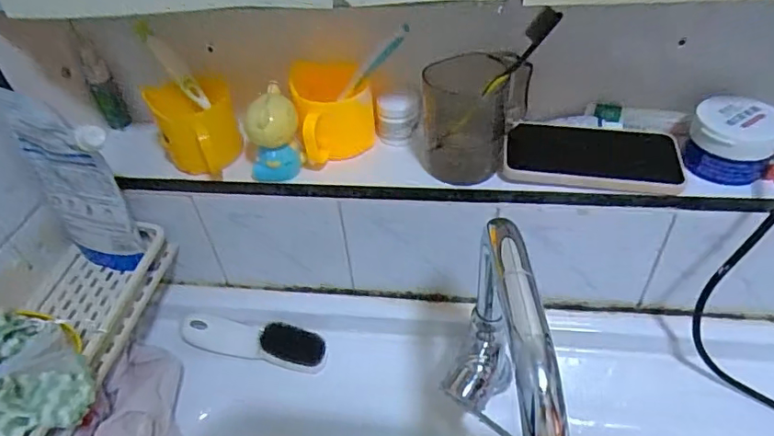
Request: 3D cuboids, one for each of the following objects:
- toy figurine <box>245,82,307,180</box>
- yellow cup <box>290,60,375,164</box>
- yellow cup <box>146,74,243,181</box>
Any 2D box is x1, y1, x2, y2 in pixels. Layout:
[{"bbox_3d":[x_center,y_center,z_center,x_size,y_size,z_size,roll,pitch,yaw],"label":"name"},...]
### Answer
[{"bbox_3d":[-0.105,-0.075,0.482,0.050,0.077,0.046,-16,45,-11],"label":"toy figurine"},{"bbox_3d":[-0.050,-0.102,0.512,0.075,0.078,0.087,-9,44,-3],"label":"yellow cup"},{"bbox_3d":[-0.183,-0.093,0.509,0.072,0.077,0.109,-16,45,-11],"label":"yellow cup"}]

